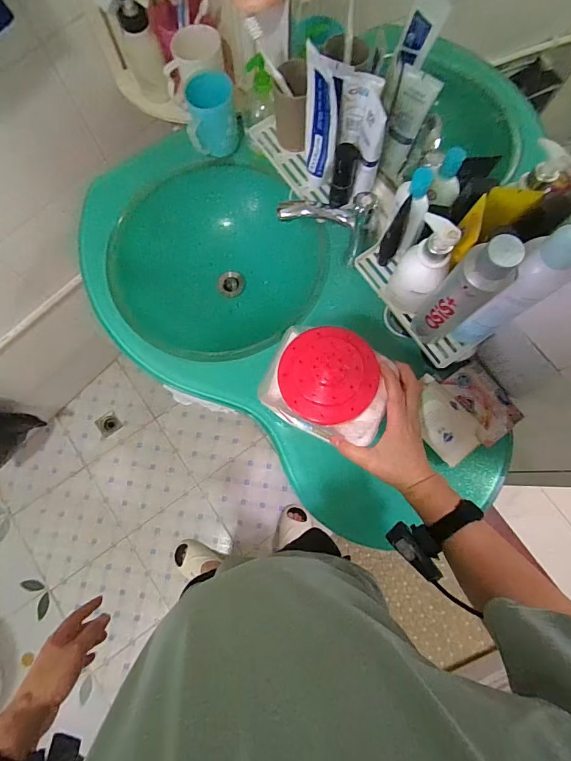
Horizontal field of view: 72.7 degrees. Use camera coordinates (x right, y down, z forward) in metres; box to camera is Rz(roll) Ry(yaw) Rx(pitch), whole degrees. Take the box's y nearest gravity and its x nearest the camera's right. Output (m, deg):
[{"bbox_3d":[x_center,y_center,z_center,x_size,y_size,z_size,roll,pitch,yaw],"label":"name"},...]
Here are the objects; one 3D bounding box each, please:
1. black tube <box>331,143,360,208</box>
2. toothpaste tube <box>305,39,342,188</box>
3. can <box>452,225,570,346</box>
[{"bbox_3d":[0.087,-0.301,0.580,0.032,0.093,0.024,8,56,2],"label":"black tube"},{"bbox_3d":[0.051,-0.353,0.540,0.051,0.186,0.056,0,76,0],"label":"toothpaste tube"},{"bbox_3d":[0.264,-0.102,0.453,0.058,0.209,0.052,-34,79,-8],"label":"can"}]

